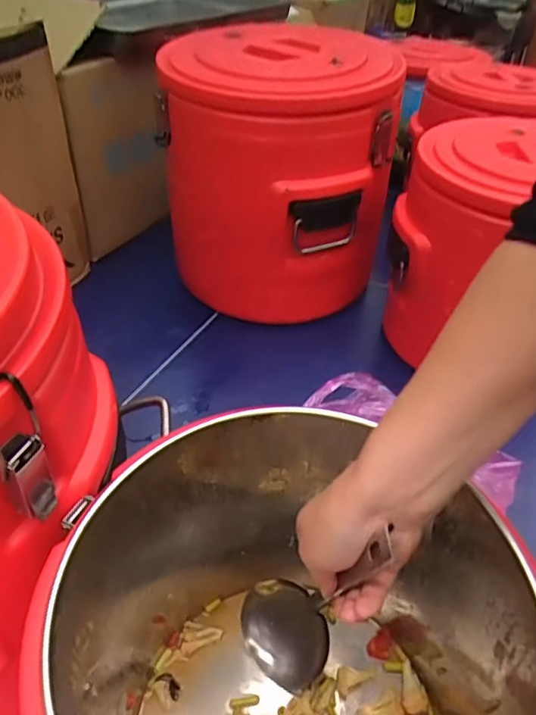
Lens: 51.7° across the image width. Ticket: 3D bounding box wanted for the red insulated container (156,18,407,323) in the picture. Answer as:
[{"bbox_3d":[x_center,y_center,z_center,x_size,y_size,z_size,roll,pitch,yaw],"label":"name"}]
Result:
[{"bbox_3d":[0.020,-0.292,0.901,0.334,0.366,0.278,10,42,8],"label":"red insulated container"}]

